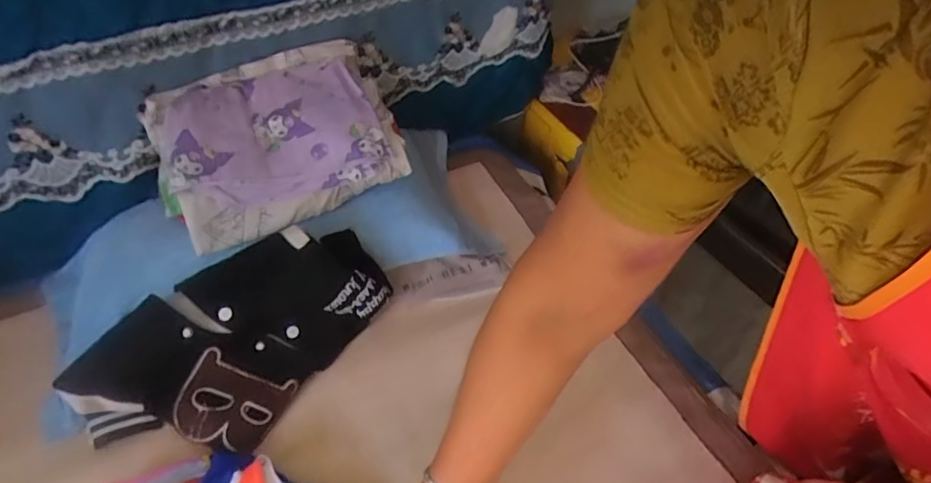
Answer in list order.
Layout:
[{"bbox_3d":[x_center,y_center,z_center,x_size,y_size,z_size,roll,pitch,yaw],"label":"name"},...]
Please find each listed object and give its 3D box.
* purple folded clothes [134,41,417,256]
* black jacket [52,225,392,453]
[{"bbox_3d":[-0.262,-0.148,0.784,0.327,0.235,0.080,-22,5,-14],"label":"purple folded clothes"},{"bbox_3d":[-0.282,0.129,0.698,0.389,0.089,0.214,-33,90,-21],"label":"black jacket"}]

